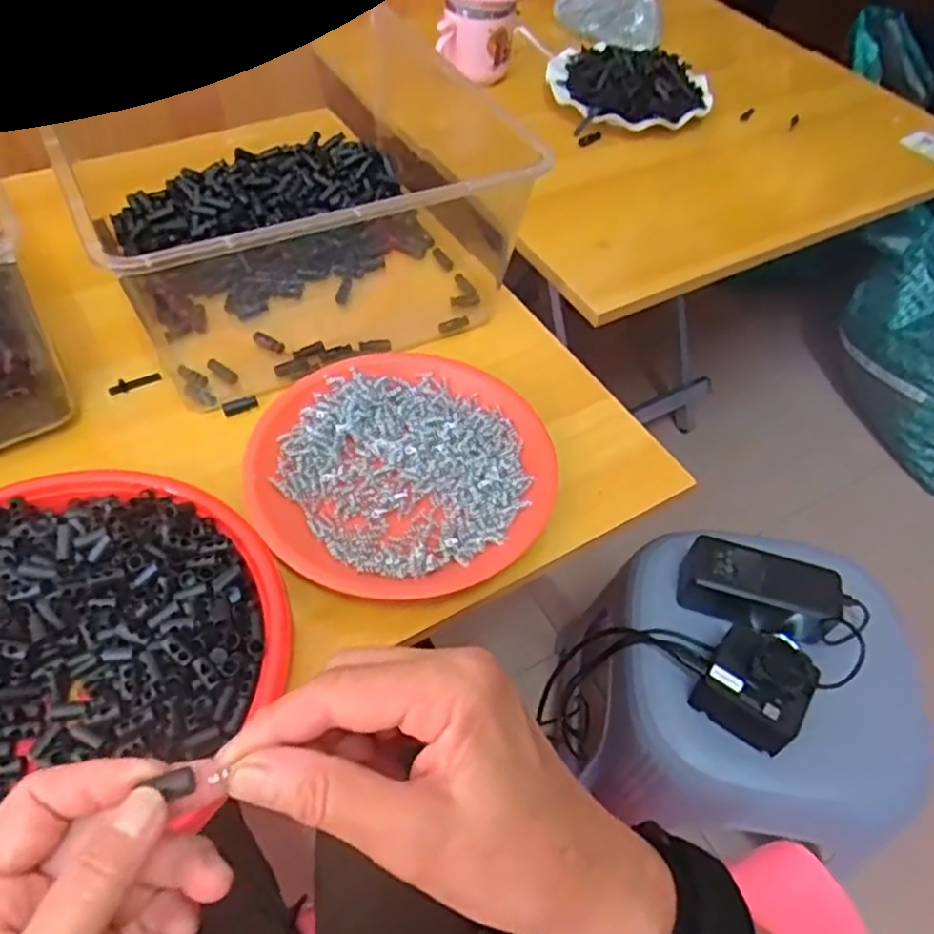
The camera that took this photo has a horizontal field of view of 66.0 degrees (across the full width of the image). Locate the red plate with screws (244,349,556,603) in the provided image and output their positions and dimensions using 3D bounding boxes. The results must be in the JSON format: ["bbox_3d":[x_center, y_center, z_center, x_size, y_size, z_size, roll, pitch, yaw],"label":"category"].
[{"bbox_3d":[-0.042,0.001,0.472,0.186,0.026,0.185,3,53,-4],"label":"red plate with screws"}]

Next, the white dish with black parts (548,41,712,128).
[{"bbox_3d":[0.182,-0.430,0.815,0.185,0.062,0.142,13,53,4],"label":"white dish with black parts"}]

